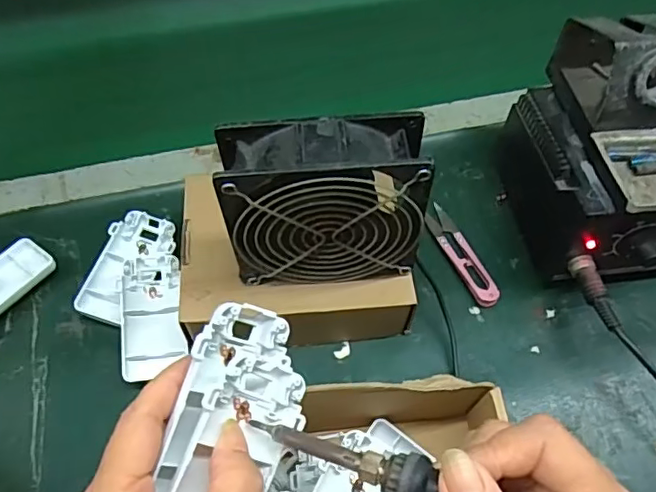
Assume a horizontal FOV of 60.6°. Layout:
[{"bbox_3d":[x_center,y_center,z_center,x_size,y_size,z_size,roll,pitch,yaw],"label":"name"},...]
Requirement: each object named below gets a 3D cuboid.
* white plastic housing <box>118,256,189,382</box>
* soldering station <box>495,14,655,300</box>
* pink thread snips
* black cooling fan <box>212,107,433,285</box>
[{"bbox_3d":[-0.131,0.051,0.418,0.042,0.020,0.091,-8,58,-9],"label":"white plastic housing"},{"bbox_3d":[0.211,-0.074,0.431,0.105,0.161,0.178,-13,59,-12],"label":"soldering station"},{"bbox_3d":[0.110,0.005,0.465,0.024,0.008,0.102,-19,61,-15],"label":"pink thread snips"},{"bbox_3d":[-0.003,-0.024,0.351,0.119,0.116,0.042,-1,58,-5],"label":"black cooling fan"}]

